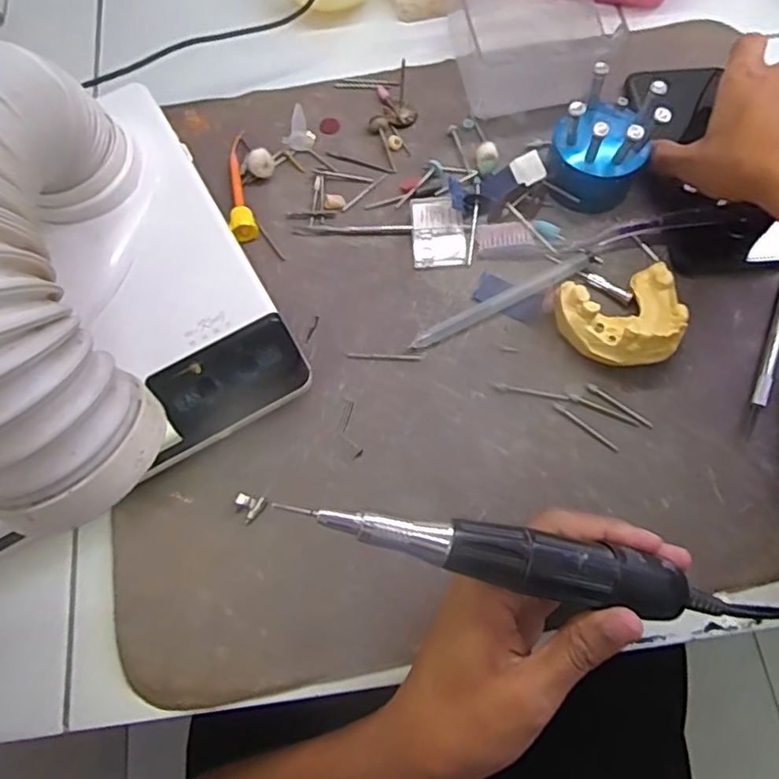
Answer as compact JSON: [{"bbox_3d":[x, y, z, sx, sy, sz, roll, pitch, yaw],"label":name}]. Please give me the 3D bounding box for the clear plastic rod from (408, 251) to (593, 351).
[{"bbox_3d":[0.069,-0.055,0.381,0.124,0.008,0.012,-27,71,-9],"label":"clear plastic rod"}]

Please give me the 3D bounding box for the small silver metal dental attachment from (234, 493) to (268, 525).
[{"bbox_3d":[-0.077,0.063,0.339,0.015,0.004,0.016,41,76,14],"label":"small silver metal dental attachment"}]

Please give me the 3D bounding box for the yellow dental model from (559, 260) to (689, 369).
[{"bbox_3d":[0.139,-0.041,0.358,0.070,0.037,0.058,-16,70,-5],"label":"yellow dental model"}]

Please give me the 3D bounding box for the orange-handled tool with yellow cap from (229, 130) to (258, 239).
[{"bbox_3d":[-0.101,-0.139,0.412,0.016,0.015,0.094,-11,70,-3],"label":"orange-handled tool with yellow cap"}]

